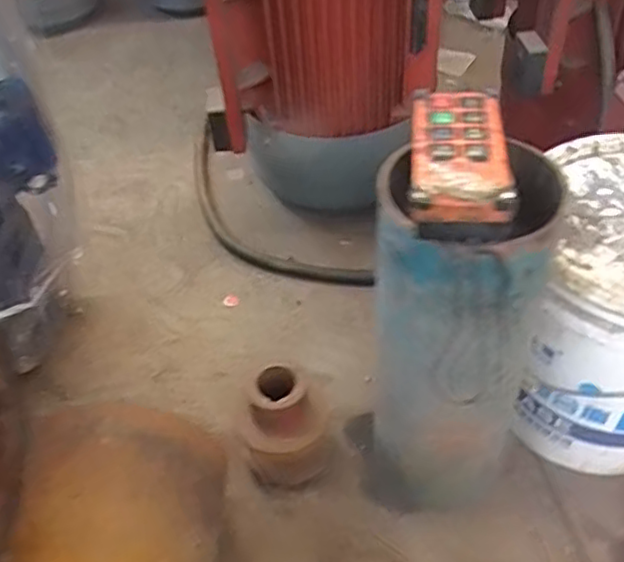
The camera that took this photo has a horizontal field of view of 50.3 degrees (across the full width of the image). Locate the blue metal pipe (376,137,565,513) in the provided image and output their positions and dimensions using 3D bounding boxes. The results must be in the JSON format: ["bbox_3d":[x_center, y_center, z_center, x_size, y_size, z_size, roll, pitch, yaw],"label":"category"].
[{"bbox_3d":[0.138,0.087,0.688,0.129,0.431,0.126,-6,46,-1],"label":"blue metal pipe"}]

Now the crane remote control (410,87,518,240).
[{"bbox_3d":[0.120,-0.102,0.547,0.075,0.040,0.165,4,47,8],"label":"crane remote control"}]

